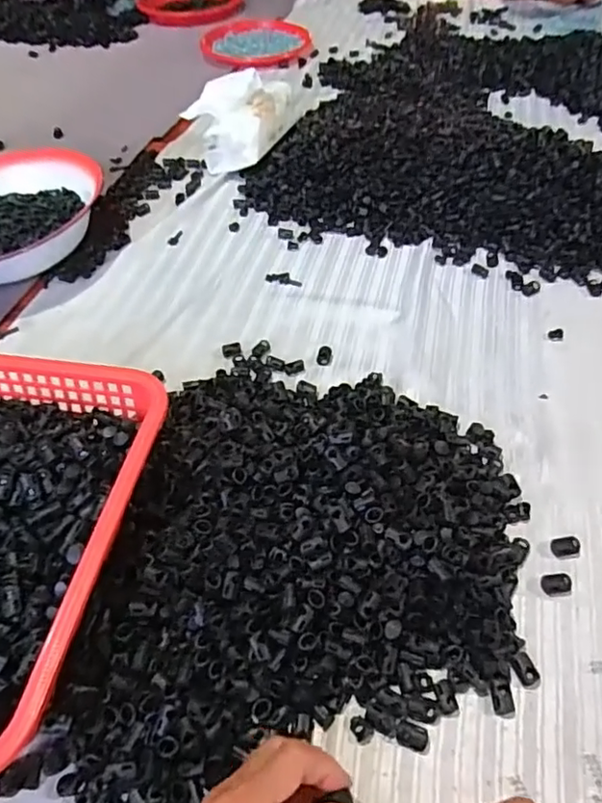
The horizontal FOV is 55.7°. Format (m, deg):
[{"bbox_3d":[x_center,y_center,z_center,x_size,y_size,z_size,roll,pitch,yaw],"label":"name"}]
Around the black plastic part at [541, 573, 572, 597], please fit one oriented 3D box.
[{"bbox_3d":[0.195,0.138,0.431,0.023,0.008,0.015,-6,51,-2],"label":"black plastic part"}]

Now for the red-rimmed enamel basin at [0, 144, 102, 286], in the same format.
[{"bbox_3d":[-0.370,-0.228,0.718,0.234,0.075,0.196,-8,51,-4],"label":"red-rimmed enamel basin"}]

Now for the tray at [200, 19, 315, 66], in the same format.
[{"bbox_3d":[-0.091,-0.739,1.171,0.215,0.025,0.215,-1,51,1],"label":"tray"}]

